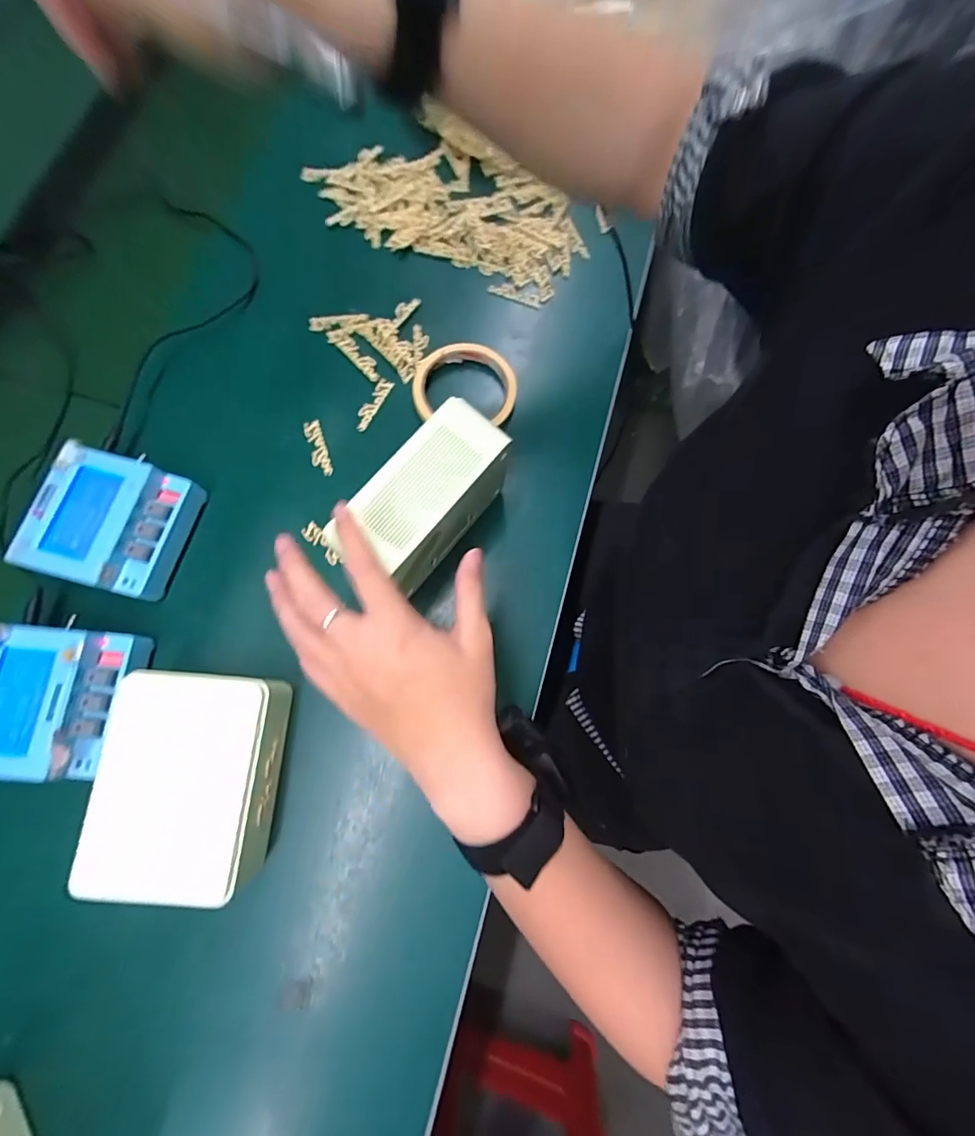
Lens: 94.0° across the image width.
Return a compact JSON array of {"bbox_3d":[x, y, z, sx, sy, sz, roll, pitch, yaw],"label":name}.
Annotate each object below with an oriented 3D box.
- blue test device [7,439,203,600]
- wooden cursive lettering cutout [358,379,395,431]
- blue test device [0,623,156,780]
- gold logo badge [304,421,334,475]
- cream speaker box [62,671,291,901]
[{"bbox_3d":[-0.302,-0.036,0.373,0.096,0.050,0.103,15,76,2],"label":"blue test device"},{"bbox_3d":[-0.107,-0.154,0.426,0.014,0.005,0.055,27,77,5],"label":"wooden cursive lettering cutout"},{"bbox_3d":[-0.318,0.097,0.339,0.097,0.051,0.102,7,76,0],"label":"blue test device"},{"bbox_3d":[-0.155,-0.110,0.415,0.016,0.004,0.054,-18,77,-6],"label":"gold logo badge"},{"bbox_3d":[-0.211,0.149,0.329,0.109,0.056,0.139,4,76,0],"label":"cream speaker box"}]

